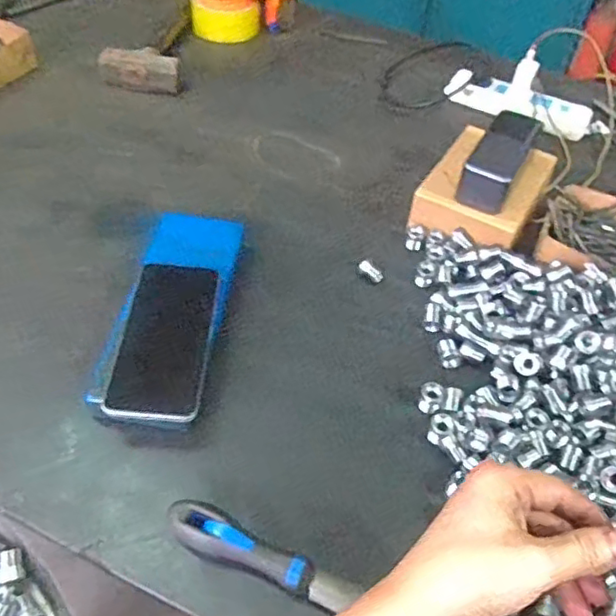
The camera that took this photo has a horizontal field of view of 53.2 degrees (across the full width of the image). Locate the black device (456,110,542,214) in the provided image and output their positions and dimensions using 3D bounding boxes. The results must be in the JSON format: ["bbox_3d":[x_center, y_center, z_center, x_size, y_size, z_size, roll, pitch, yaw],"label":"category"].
[{"bbox_3d":[0.218,-0.167,0.694,0.055,0.050,0.140,24,50,16],"label":"black device"}]

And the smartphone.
[{"bbox_3d":[-0.124,0.024,0.541,0.076,0.014,0.169,9,51,-9],"label":"smartphone"}]

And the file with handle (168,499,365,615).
[{"bbox_3d":[0.066,0.215,0.422,0.355,0.025,0.031,19,48,11],"label":"file with handle"}]

